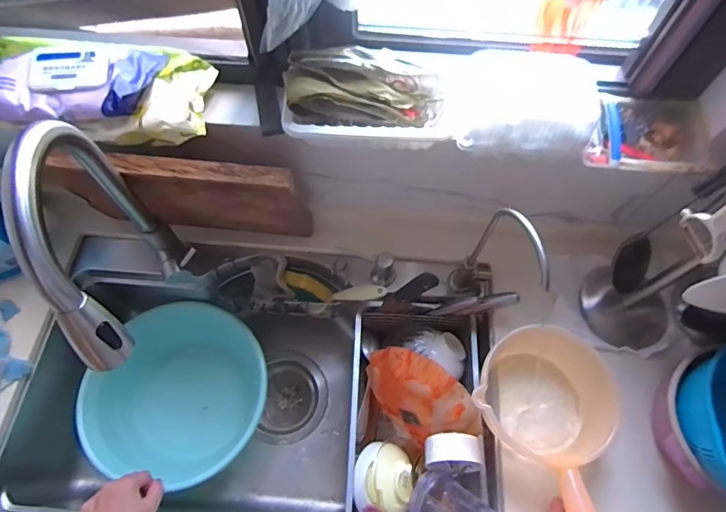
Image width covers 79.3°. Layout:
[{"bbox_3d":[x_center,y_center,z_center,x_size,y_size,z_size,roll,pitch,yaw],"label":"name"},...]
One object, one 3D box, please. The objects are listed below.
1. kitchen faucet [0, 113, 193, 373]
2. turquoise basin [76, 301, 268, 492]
[{"bbox_3d":[-0.294,0.005,0.524,0.052,0.331,0.246,-10,66,-5],"label":"kitchen faucet"},{"bbox_3d":[-0.341,0.254,0.842,0.320,0.117,0.311,0,65,0],"label":"turquoise basin"}]

